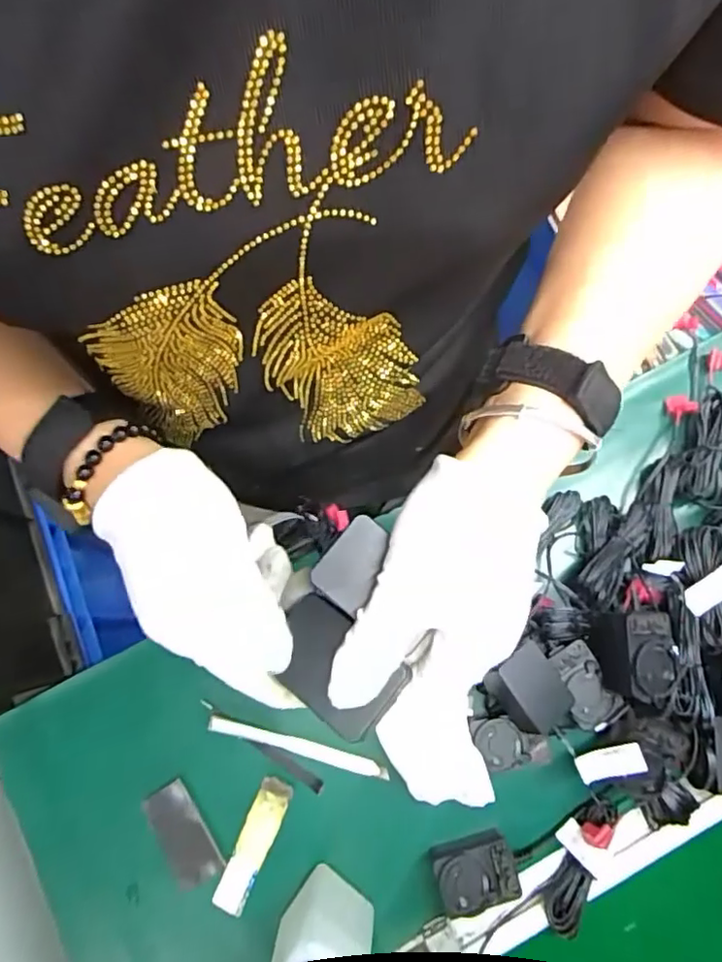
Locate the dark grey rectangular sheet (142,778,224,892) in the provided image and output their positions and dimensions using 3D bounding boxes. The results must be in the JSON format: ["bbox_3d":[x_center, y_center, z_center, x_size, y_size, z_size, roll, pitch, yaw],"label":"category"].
[{"bbox_3d":[-0.139,0.271,0.458,0.038,0.004,0.073,-32,80,-6],"label":"dark grey rectangular sheet"}]

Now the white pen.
[{"bbox_3d":[-0.049,0.208,0.468,0.141,0.011,0.014,15,79,3],"label":"white pen"}]

